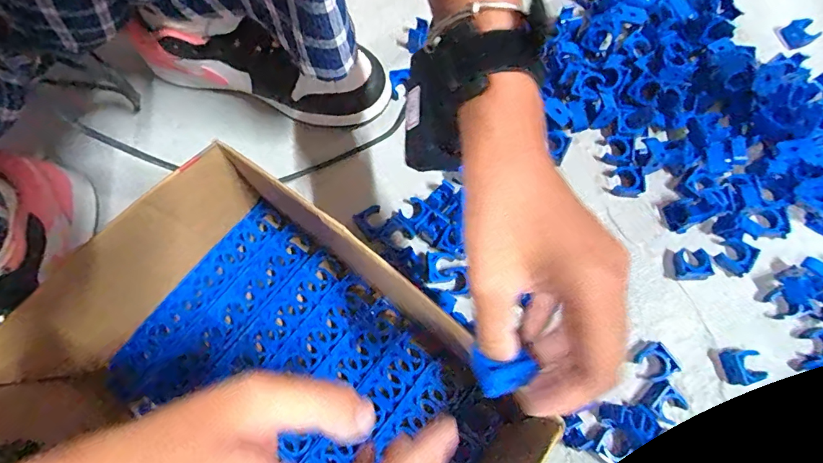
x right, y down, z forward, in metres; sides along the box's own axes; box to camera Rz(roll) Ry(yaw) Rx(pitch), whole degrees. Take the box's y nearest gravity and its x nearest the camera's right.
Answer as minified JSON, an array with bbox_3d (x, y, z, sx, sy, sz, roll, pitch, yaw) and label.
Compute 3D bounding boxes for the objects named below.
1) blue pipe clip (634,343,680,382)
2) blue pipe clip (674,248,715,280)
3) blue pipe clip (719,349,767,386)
[{"bbox_3d":[0.203,0.111,0.372,0.028,0.017,0.029,-29,75,-8],"label":"blue pipe clip"},{"bbox_3d":[0.250,0.028,0.390,0.028,0.015,0.028,0,73,0],"label":"blue pipe clip"},{"bbox_3d":[0.278,0.113,0.371,0.027,0.013,0.027,-7,73,-2],"label":"blue pipe clip"}]

